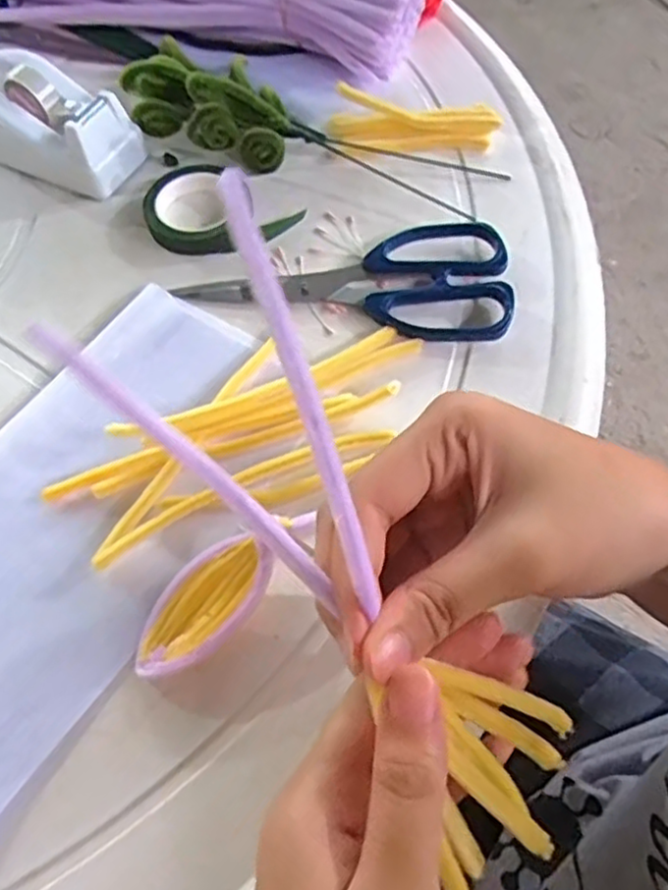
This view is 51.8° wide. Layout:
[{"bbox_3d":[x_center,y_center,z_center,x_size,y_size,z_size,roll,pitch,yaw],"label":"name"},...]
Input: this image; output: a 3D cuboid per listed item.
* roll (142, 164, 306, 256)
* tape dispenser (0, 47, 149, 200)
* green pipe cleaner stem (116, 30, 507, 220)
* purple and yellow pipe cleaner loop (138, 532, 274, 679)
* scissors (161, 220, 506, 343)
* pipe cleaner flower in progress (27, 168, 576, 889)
[{"bbox_3d":[-0.071,-0.133,0.389,0.086,0.016,0.060,31,65,18],"label":"roll"},{"bbox_3d":[-0.168,-0.192,0.411,0.099,0.050,0.050,24,63,15],"label":"tape dispenser"},{"bbox_3d":[-0.011,-0.185,0.397,0.204,0.051,0.075,24,63,15],"label":"green pipe cleaner stem"},{"bbox_3d":[-0.053,0.064,0.276,0.034,0.017,0.064,36,67,20],"label":"purple and yellow pipe cleaner loop"},{"bbox_3d":[0.008,-0.092,0.363,0.169,0.011,0.071,6,60,5],"label":"scissors"},{"bbox_3d":[0.004,0.035,0.199,0.061,0.043,0.205,-38,99,-19],"label":"pipe cleaner flower in progress"}]

